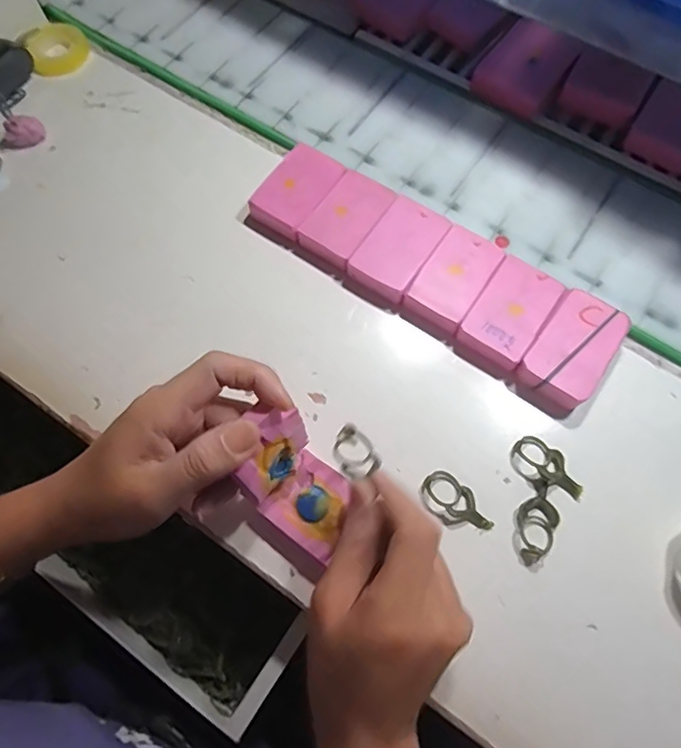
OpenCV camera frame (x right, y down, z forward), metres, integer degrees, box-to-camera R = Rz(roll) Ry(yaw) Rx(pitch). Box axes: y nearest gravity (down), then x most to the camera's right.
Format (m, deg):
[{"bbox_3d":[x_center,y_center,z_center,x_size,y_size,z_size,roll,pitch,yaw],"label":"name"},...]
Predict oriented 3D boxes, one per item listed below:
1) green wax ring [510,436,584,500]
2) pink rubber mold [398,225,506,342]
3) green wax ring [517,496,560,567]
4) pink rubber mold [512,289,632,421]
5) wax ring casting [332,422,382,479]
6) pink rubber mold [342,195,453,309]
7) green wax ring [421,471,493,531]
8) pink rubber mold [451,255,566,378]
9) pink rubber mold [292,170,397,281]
[{"bbox_3d":[0.127,0.058,0.329,0.027,0.011,0.047,-35,74,-11],"label":"green wax ring"},{"bbox_3d":[0.076,-0.063,0.367,0.041,0.016,0.073,34,75,11],"label":"pink rubber mold"},{"bbox_3d":[0.115,0.092,0.318,0.024,0.005,0.039,25,73,9],"label":"green wax ring"},{"bbox_3d":[0.150,-0.014,0.349,0.045,0.020,0.077,36,75,12],"label":"pink rubber mold"},{"bbox_3d":[0.008,0.042,0.293,0.023,0.008,0.031,-19,52,-19],"label":"wax ring casting"},{"bbox_3d":[0.040,-0.086,0.377,0.044,0.015,0.074,34,75,11],"label":"pink rubber mold"},{"bbox_3d":[0.072,0.077,0.324,0.046,0.008,0.019,40,76,13],"label":"green wax ring"},{"bbox_3d":[0.113,-0.040,0.358,0.044,0.016,0.073,34,75,11],"label":"pink rubber mold"},{"bbox_3d":[0.003,-0.109,0.389,0.044,0.018,0.077,31,74,11],"label":"pink rubber mold"}]

